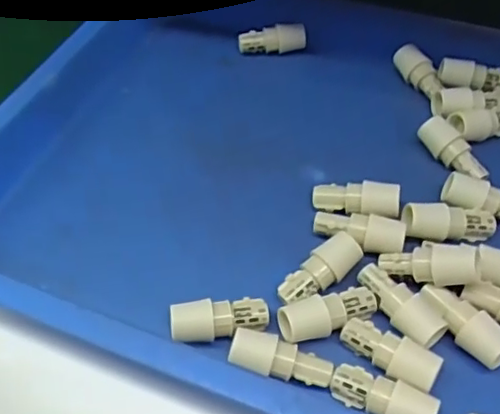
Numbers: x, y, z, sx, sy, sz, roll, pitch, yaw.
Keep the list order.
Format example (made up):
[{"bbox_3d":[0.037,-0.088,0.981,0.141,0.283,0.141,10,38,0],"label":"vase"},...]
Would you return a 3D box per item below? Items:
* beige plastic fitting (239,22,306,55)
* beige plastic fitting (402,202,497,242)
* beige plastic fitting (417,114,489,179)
[{"bbox_3d":[0.018,-0.140,0.485,0.054,0.017,0.018,-8,54,-6],"label":"beige plastic fitting"},{"bbox_3d":[0.121,0.012,0.358,0.056,0.024,0.020,-1,53,-1],"label":"beige plastic fitting"},{"bbox_3d":[0.139,-0.037,0.401,0.021,0.019,0.054,-24,57,-17],"label":"beige plastic fitting"}]

